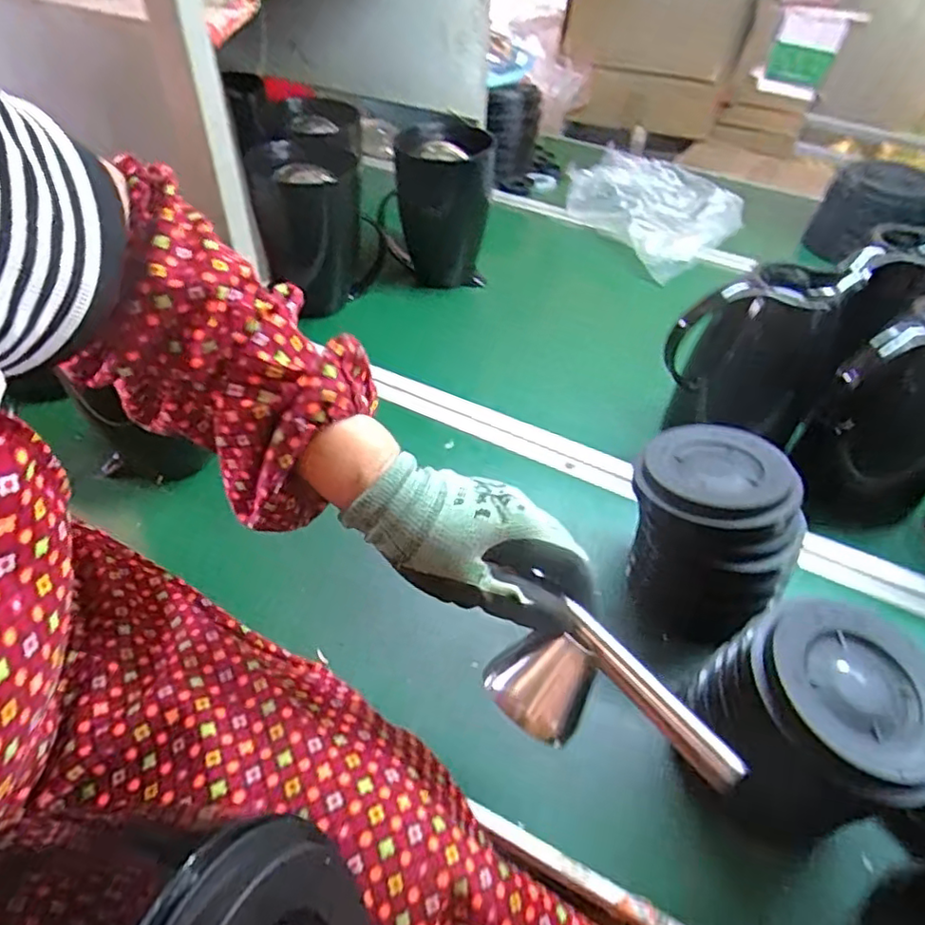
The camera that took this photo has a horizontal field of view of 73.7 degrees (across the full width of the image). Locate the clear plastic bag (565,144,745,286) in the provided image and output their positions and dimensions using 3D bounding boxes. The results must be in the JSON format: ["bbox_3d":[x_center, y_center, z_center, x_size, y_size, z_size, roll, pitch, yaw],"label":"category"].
[{"bbox_3d":[0.289,-0.399,0.976,0.168,0.099,0.257,-29,53,-29],"label":"clear plastic bag"}]

